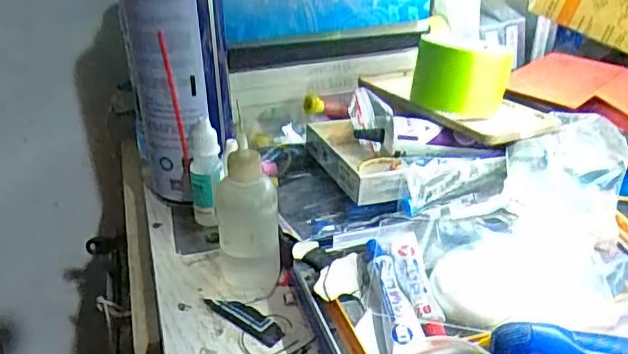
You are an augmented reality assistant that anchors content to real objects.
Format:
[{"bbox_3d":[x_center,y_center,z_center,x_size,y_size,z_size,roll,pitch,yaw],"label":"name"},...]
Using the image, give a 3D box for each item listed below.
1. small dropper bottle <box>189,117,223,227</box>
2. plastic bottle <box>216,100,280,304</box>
[{"bbox_3d":[-0.074,0.000,0.407,0.019,0.077,0.030,-11,32,-19],"label":"small dropper bottle"},{"bbox_3d":[-0.040,0.020,0.349,0.033,0.102,0.040,-8,31,-14],"label":"plastic bottle"}]

